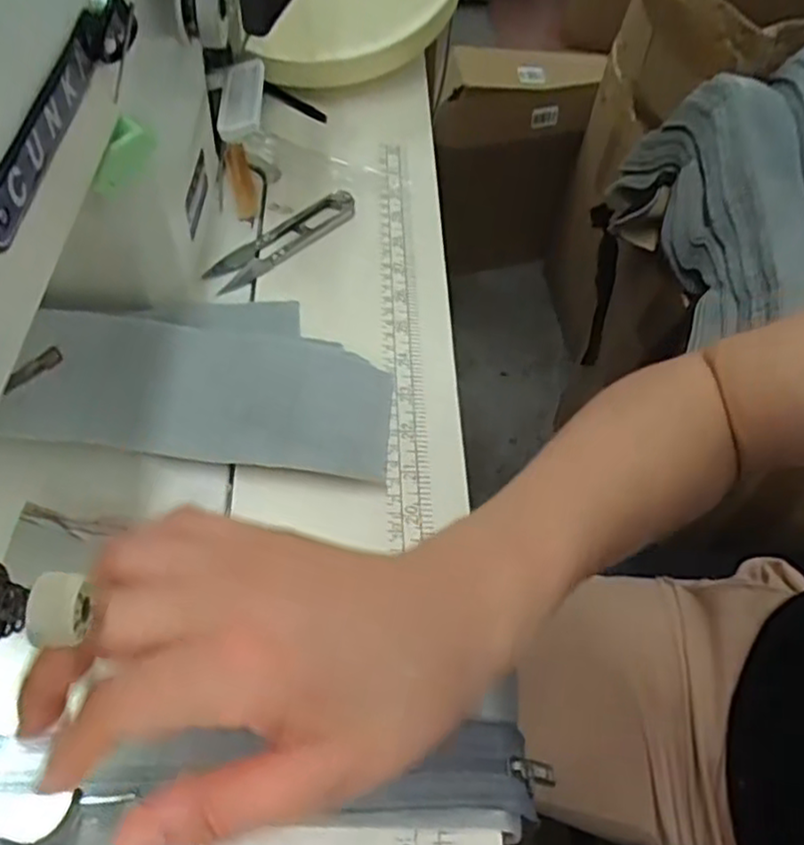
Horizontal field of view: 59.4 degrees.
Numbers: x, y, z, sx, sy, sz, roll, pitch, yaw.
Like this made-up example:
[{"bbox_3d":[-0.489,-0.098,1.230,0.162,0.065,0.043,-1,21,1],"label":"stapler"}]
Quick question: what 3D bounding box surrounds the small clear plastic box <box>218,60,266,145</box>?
[{"bbox_3d":[-0.099,-0.200,0.435,0.027,0.012,0.075,0,54,-5],"label":"small clear plastic box"}]

